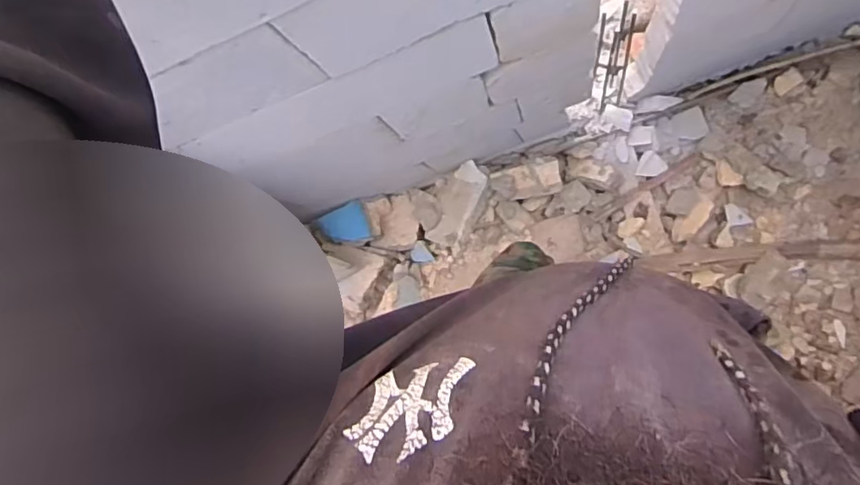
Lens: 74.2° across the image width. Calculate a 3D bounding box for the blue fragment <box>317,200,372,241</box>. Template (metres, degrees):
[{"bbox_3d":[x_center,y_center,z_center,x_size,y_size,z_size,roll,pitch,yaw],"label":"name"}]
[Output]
[{"bbox_3d":[-0.227,-0.046,1.549,0.123,0.014,0.111,-28,76,-1],"label":"blue fragment"}]

